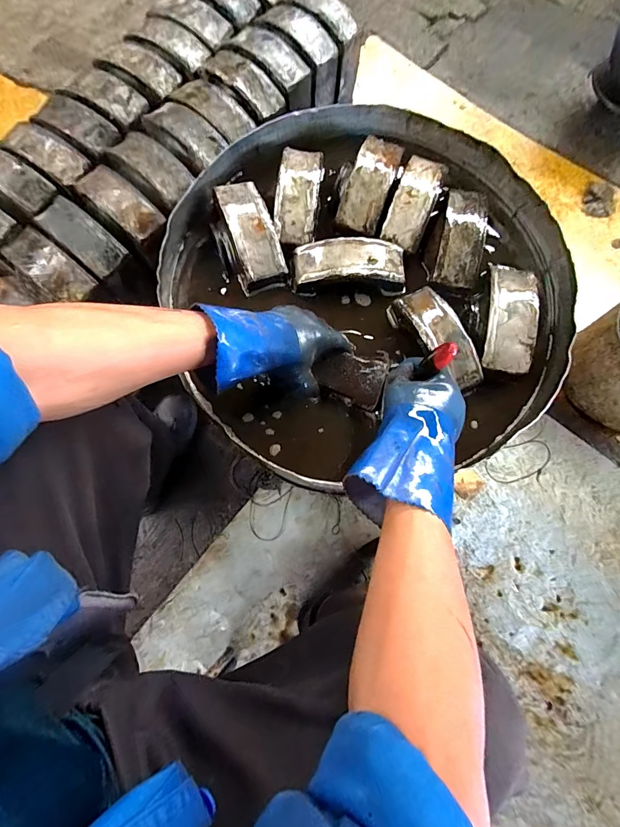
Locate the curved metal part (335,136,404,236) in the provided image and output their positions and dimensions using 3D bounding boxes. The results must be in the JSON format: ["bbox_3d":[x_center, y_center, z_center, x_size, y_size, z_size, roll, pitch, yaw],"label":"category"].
[{"bbox_3d":[0.090,-0.345,0.576,0.064,0.030,0.152,20,77,3],"label":"curved metal part"}]

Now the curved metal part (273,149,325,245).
[{"bbox_3d":[-0.016,-0.326,0.570,0.060,0.032,0.150,7,77,0],"label":"curved metal part"}]

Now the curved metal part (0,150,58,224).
[{"bbox_3d":[-0.478,-0.364,0.611,0.128,0.034,0.078,31,78,5],"label":"curved metal part"}]

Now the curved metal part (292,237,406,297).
[{"bbox_3d":[0.057,-0.215,0.559,0.163,0.041,0.067,-2,77,-2],"label":"curved metal part"}]

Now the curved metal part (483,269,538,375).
[{"bbox_3d":[0.279,-0.135,0.531,0.059,0.025,0.154,10,77,1],"label":"curved metal part"}]

